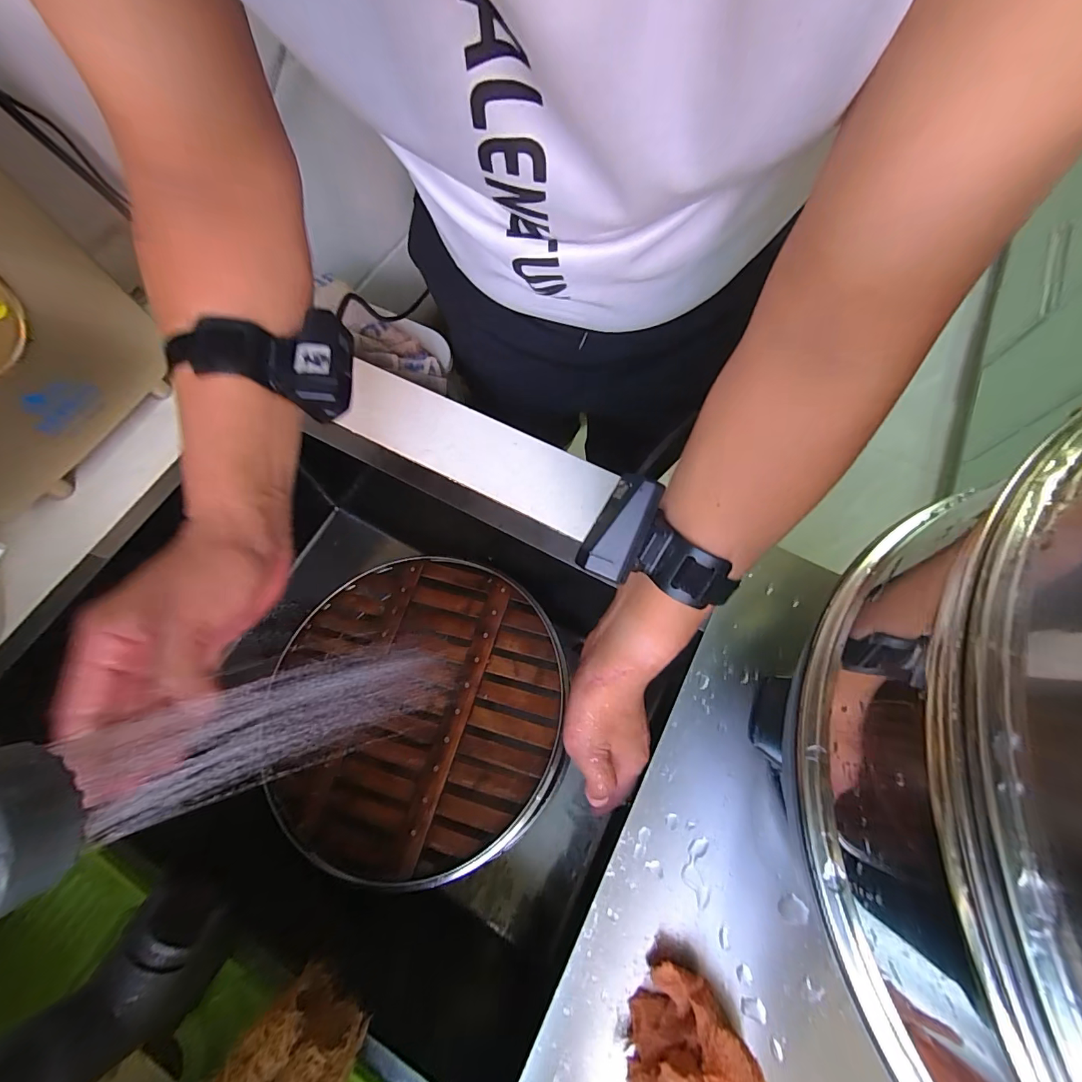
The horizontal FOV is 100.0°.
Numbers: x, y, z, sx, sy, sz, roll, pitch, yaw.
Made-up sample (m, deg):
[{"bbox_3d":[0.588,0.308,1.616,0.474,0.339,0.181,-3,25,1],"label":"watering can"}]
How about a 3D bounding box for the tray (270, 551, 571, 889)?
[{"bbox_3d":[-0.131,0.164,0.474,0.298,0.051,0.298,0,69,1],"label":"tray"}]

